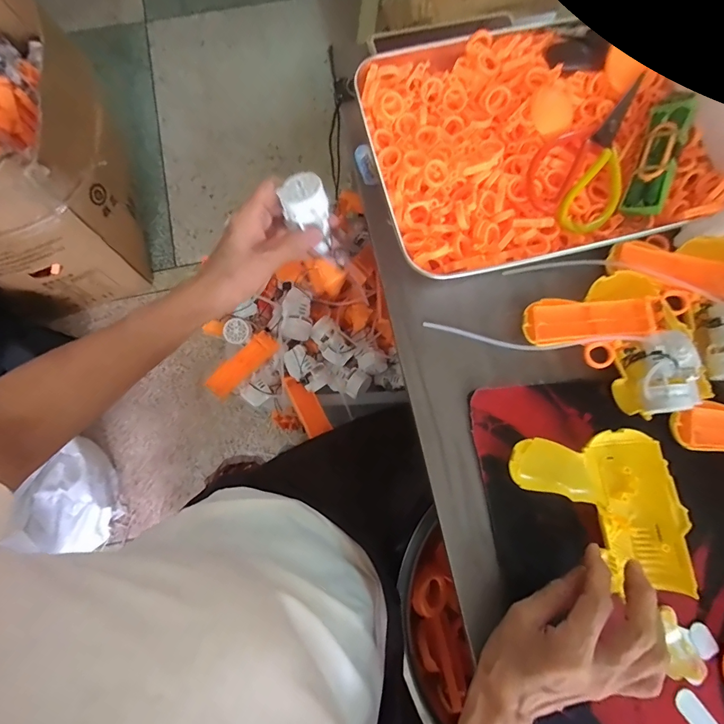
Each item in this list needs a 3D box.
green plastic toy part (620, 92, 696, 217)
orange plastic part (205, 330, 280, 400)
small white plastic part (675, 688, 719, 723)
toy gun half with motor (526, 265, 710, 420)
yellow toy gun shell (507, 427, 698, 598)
[{"bbox_3d":[0.271,-0.185,0.365,0.033,0.022,0.114,20,89,45],"label":"green plastic toy part"},{"bbox_3d":[-0.165,0.003,0.557,0.106,0.018,0.035,-43,81,-9],"label":"orange plastic part"},{"bbox_3d":[0.269,0.284,0.317,0.018,0.004,0.046,-39,71,5],"label":"small white plastic part"},{"bbox_3d":[0.221,-0.013,0.353,0.120,0.034,0.127,-14,78,-3],"label":"toy gun half with motor"},{"bbox_3d":[0.196,0.125,0.336,0.116,0.038,0.125,-5,78,-2],"label":"yellow toy gun shell"}]

